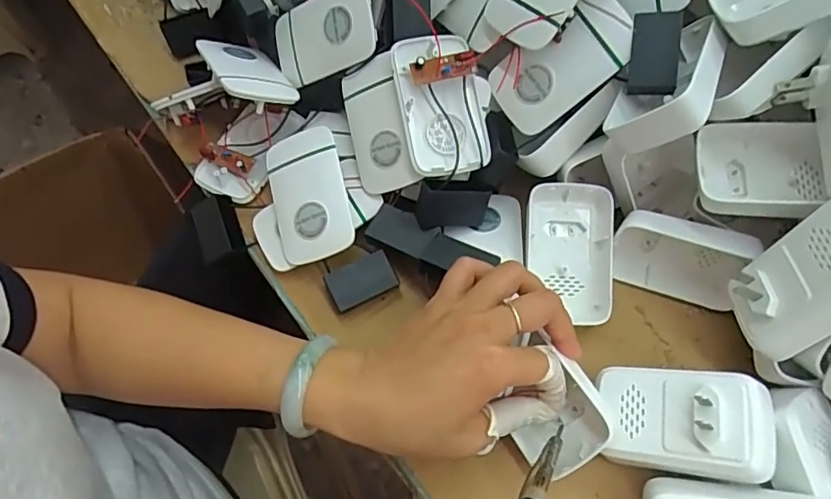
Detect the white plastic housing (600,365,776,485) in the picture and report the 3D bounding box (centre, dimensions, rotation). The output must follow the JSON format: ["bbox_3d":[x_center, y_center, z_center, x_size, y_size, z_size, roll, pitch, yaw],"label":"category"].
[{"bbox_3d":[0.149,0.097,0.313,0.092,0.021,0.058,-6,69,32],"label":"white plastic housing"}]

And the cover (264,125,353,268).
[{"bbox_3d":[-0.079,-0.039,0.395,0.060,0.012,0.095,-18,72,17],"label":"cover"}]

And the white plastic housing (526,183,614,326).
[{"bbox_3d":[0.109,0.003,0.384,0.061,0.027,0.094,4,84,5],"label":"white plastic housing"}]

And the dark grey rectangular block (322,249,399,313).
[{"bbox_3d":[-0.039,0.023,0.387,0.047,0.013,0.029,-23,88,0],"label":"dark grey rectangular block"}]

